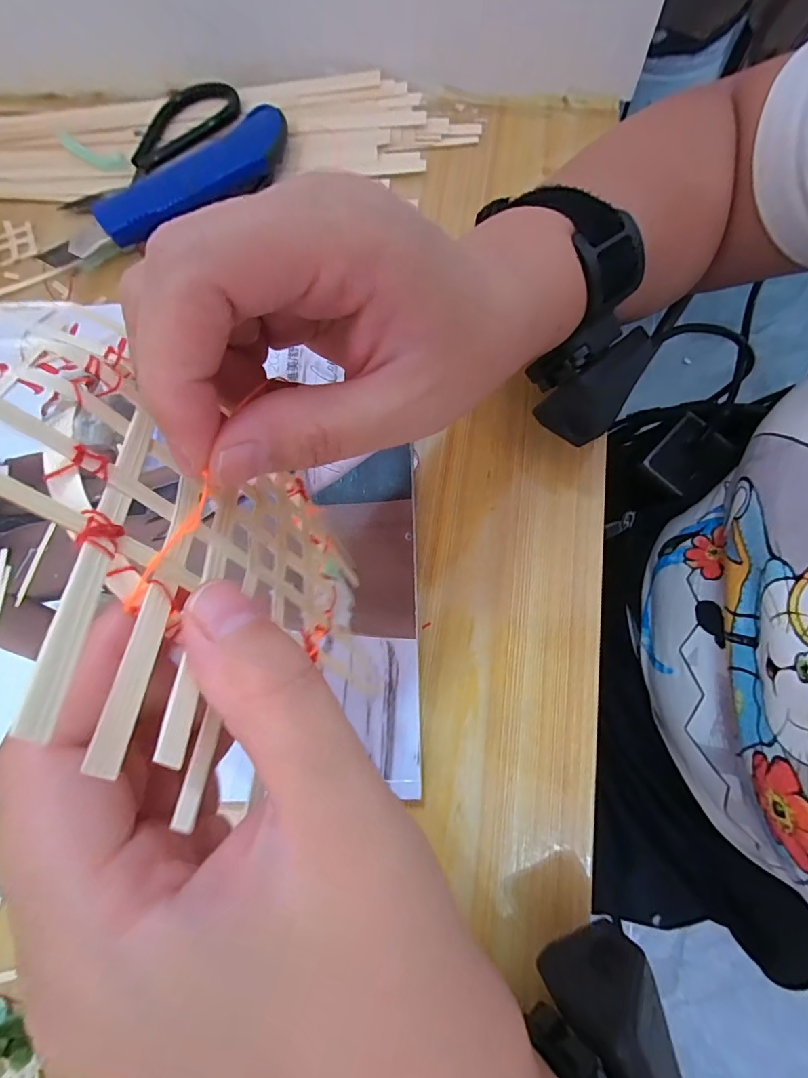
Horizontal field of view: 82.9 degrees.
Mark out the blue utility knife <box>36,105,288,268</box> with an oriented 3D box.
[{"bbox_3d":[-0.154,-0.228,0.305,0.179,0.026,0.031,-36,73,-8],"label":"blue utility knife"}]

